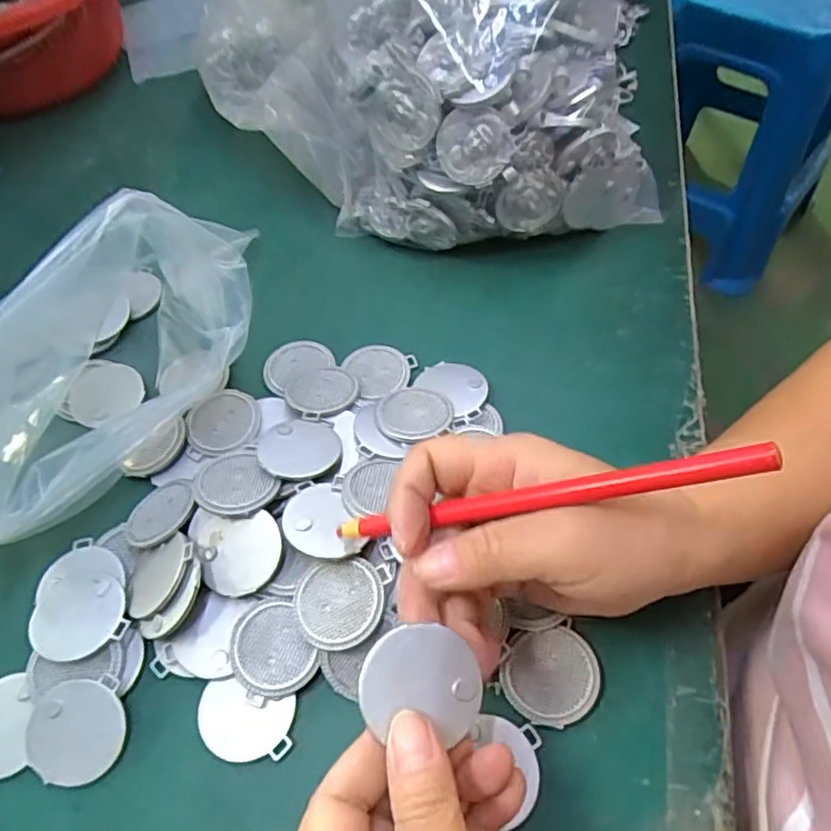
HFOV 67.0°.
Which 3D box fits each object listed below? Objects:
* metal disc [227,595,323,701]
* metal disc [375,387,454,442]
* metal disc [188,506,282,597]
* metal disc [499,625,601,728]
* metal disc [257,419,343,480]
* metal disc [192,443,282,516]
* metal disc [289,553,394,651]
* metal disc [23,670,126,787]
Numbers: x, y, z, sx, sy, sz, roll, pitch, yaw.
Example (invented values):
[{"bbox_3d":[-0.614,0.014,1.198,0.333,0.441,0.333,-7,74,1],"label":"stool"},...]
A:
[{"bbox_3d":[-0.064,0.102,0.275,0.034,0.004,0.040,-28,71,-13],"label":"metal disc"},{"bbox_3d":[-0.001,-0.002,0.330,0.039,0.004,0.038,2,43,-2],"label":"metal disc"},{"bbox_3d":[-0.084,0.063,0.288,0.044,0.004,0.037,1,73,7],"label":"metal disc"},{"bbox_3d":[0.057,0.111,0.268,0.041,0.006,0.037,-9,58,-1],"label":"metal disc"},{"bbox_3d":[-0.058,0.016,0.314,0.039,0.004,0.040,8,41,-7],"label":"metal disc"},{"bbox_3d":[-0.087,0.032,0.300,0.035,0.008,0.038,-2,58,3],"label":"metal disc"},{"bbox_3d":[-0.033,0.081,0.272,0.040,0.004,0.038,-6,60,11],"label":"metal disc"},{"bbox_3d":[-0.145,0.134,0.266,0.041,0.004,0.038,1,73,-2],"label":"metal disc"}]

